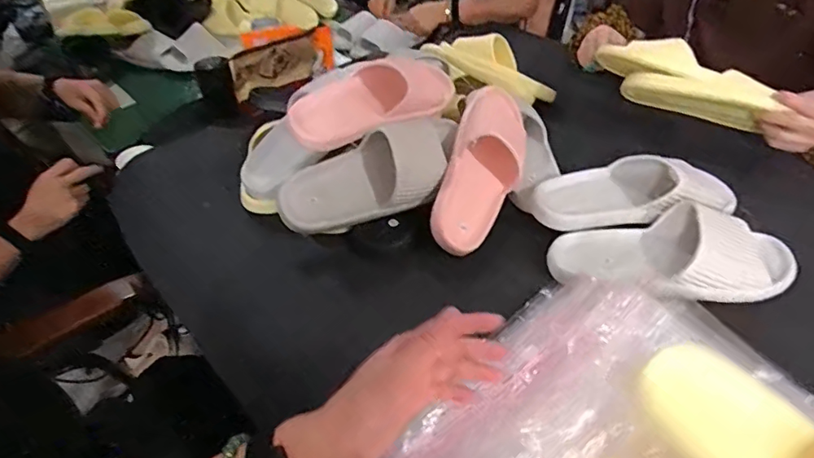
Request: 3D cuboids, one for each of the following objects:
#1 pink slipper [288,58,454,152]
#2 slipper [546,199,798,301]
[{"bbox_3d":[-0.037,-0.183,0.715,0.253,0.072,0.086,-23,45,-22],"label":"pink slipper"},{"bbox_3d":[0.324,0.024,0.623,0.292,0.069,0.128,-4,41,-1],"label":"slipper"}]

